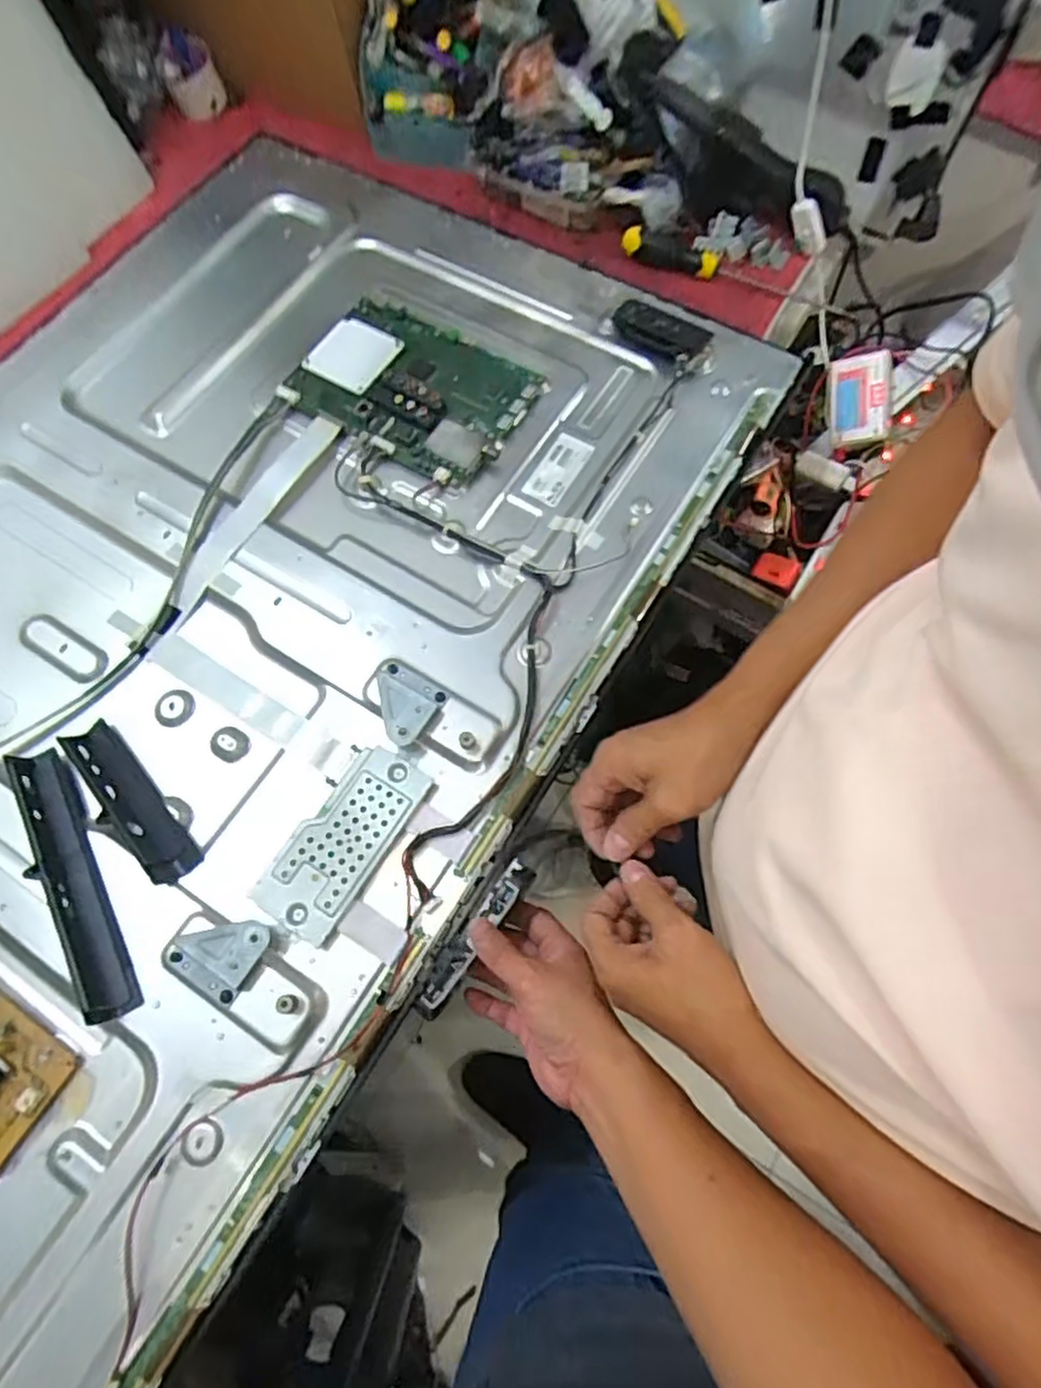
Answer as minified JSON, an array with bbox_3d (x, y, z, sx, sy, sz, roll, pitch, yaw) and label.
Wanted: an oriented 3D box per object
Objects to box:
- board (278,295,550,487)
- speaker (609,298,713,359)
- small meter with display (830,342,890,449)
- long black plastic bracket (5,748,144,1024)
[{"bbox_3d":[-0.101,-0.296,0.677,0.212,0.025,0.154,30,73,12],"label":"board"},{"bbox_3d":[0.138,-0.358,0.693,0.096,0.016,0.050,22,71,9],"label":"speaker"},{"bbox_3d":[0.384,-0.338,0.795,0.067,0.016,0.105,-4,96,5],"label":"small meter with display"},{"bbox_3d":[-0.329,0.133,0.510,0.033,0.019,0.209,-28,71,-9],"label":"long black plastic bracket"}]

